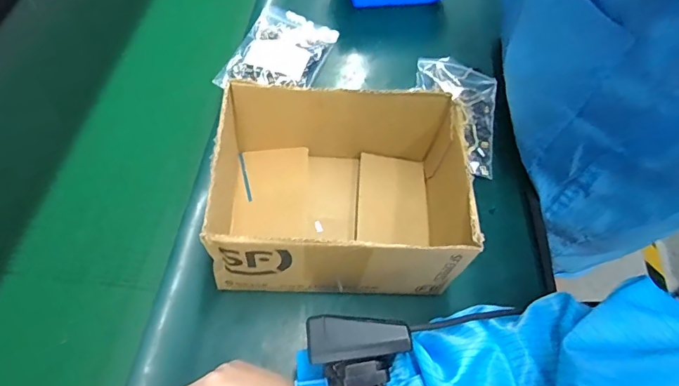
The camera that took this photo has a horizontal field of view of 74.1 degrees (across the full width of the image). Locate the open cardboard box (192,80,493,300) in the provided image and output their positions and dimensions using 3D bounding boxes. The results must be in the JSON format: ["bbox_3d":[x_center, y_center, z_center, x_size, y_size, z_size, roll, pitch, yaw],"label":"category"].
[{"bbox_3d":[-0.004,0.000,0.386,0.208,0.109,0.148,2,59,-3],"label":"open cardboard box"}]

